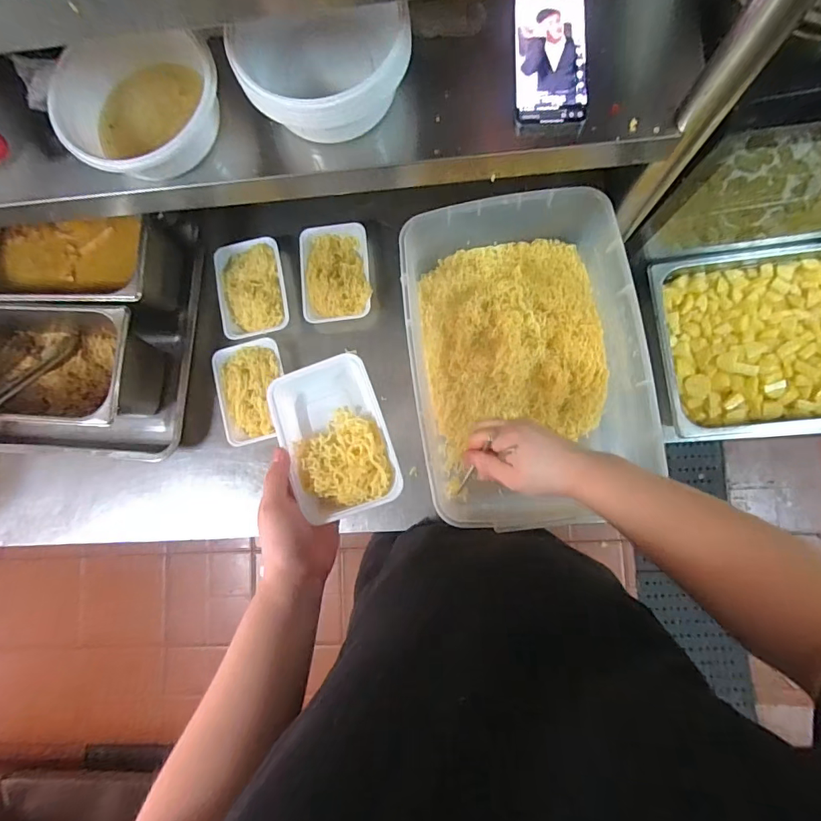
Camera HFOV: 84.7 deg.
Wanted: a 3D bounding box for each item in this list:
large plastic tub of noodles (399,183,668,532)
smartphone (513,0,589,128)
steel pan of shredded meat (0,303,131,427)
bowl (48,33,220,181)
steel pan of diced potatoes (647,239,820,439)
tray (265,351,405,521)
[{"bbox_3d":[0.155,-0.068,0.655,0.290,0.147,0.436,-8,82,3],"label":"large plastic tub of noodles"},{"bbox_3d":[0.146,-0.372,0.470,0.073,0.008,0.155,0,83,4],"label":"smartphone"},{"bbox_3d":[-0.569,-0.071,0.711,0.321,0.117,0.183,4,83,5],"label":"steel pan of shredded meat"},{"bbox_3d":[-0.276,-0.319,0.480,0.166,0.070,0.132,-4,82,4],"label":"bowl"},{"bbox_3d":[0.705,-0.138,0.808,0.515,0.084,0.331,-5,82,3],"label":"steel pan of diced potatoes"},{"bbox_3d":[-0.082,0.027,0.494,0.111,0.045,0.169,-21,82,1],"label":"tray"}]

